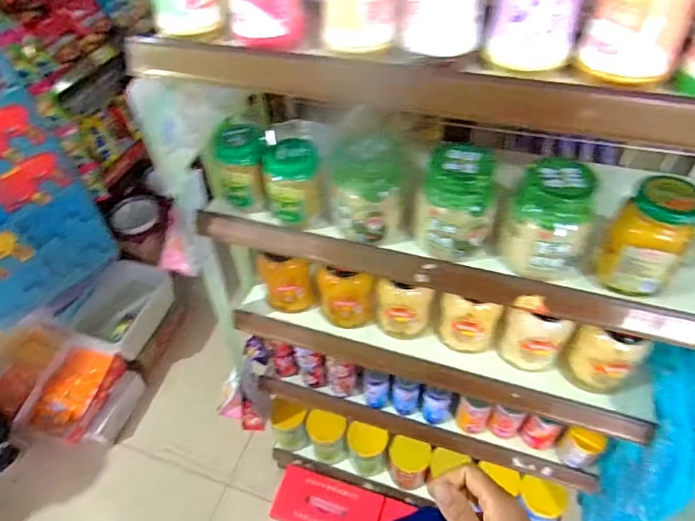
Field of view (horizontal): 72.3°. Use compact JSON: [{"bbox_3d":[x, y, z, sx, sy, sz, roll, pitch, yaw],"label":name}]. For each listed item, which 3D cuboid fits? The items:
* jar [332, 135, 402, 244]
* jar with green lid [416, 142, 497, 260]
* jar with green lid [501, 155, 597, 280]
[{"bbox_3d":[0.026,-0.095,0.665,0.091,0.125,0.095,-2,49,2],"label":"jar"},{"bbox_3d":[0.144,-0.071,0.624,0.095,0.141,0.082,11,51,13],"label":"jar with green lid"},{"bbox_3d":[0.260,-0.046,0.612,0.093,0.147,0.100,-2,49,2],"label":"jar with green lid"}]

